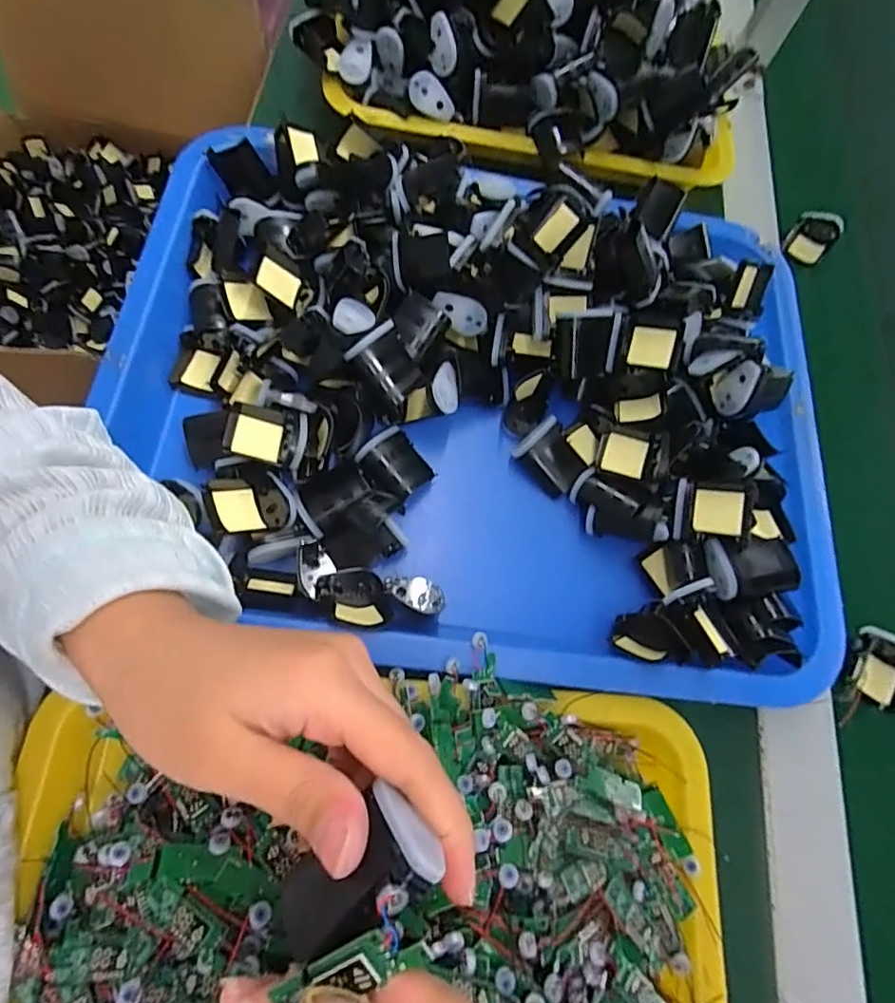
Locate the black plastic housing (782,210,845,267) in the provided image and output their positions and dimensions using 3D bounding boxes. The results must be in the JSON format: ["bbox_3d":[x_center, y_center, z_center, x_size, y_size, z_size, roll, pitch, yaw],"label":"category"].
[{"bbox_3d":[0.314,-0.227,0.464,0.035,0.020,0.043,41,71,7],"label":"black plastic housing"}]

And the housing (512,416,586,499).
[{"bbox_3d":[0.066,-0.025,0.348,0.033,0.022,0.042,-34,79,-17],"label":"housing"}]

